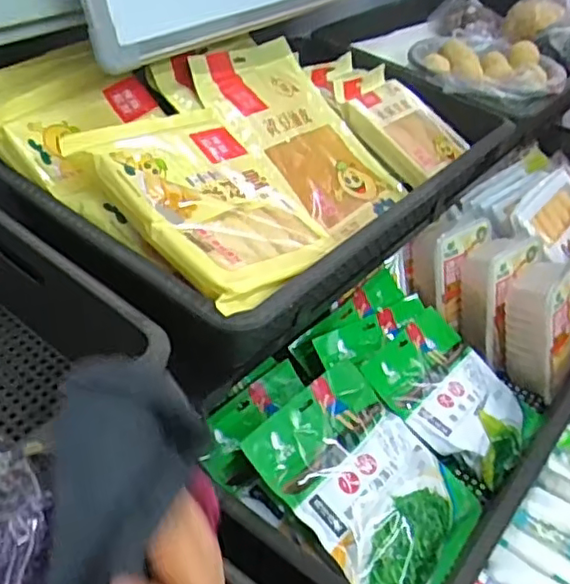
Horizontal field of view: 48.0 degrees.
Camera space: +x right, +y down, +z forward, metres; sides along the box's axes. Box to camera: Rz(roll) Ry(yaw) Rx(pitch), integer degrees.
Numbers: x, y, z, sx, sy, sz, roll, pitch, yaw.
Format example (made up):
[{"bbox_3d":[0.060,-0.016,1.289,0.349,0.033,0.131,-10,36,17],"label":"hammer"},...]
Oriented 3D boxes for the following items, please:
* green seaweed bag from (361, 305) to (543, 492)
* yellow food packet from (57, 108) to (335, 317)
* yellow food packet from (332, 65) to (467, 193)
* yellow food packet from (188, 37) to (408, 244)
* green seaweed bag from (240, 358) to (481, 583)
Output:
[{"bbox_3d":[0.219,0.136,0.832,0.211,0.040,0.183,44,48,17],"label":"green seaweed bag"},{"bbox_3d":[-0.085,-0.110,0.657,0.221,0.039,0.211,45,41,15],"label":"yellow food packet"},{"bbox_3d":[0.163,-0.239,0.902,0.127,0.034,0.189,-30,74,-29],"label":"yellow food packet"},{"bbox_3d":[0.019,-0.200,0.806,0.213,0.023,0.282,-31,82,-46],"label":"yellow food packet"},{"bbox_3d":[0.090,0.199,0.674,0.186,0.048,0.233,-33,76,-35],"label":"green seaweed bag"}]

